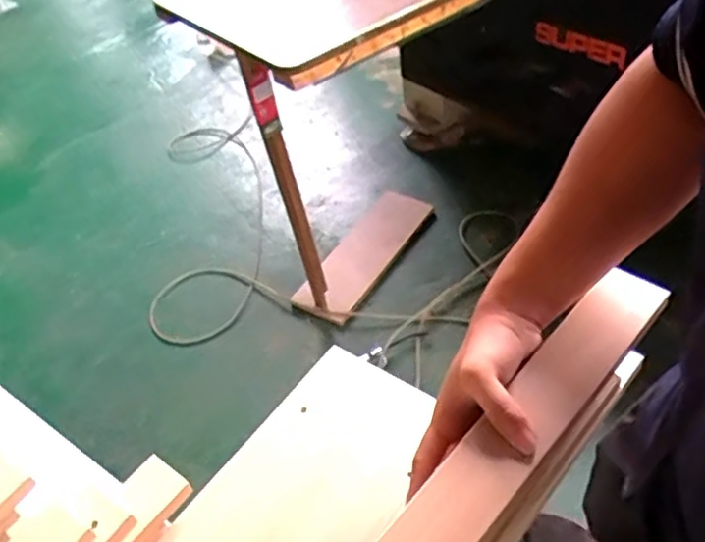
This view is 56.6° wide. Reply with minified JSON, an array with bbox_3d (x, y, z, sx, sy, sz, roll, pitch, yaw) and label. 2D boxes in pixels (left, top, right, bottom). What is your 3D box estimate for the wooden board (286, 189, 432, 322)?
[{"bbox_3d":[0.037,-0.055,1.780,0.157,0.032,0.470,31,58,18],"label":"wooden board"}]

